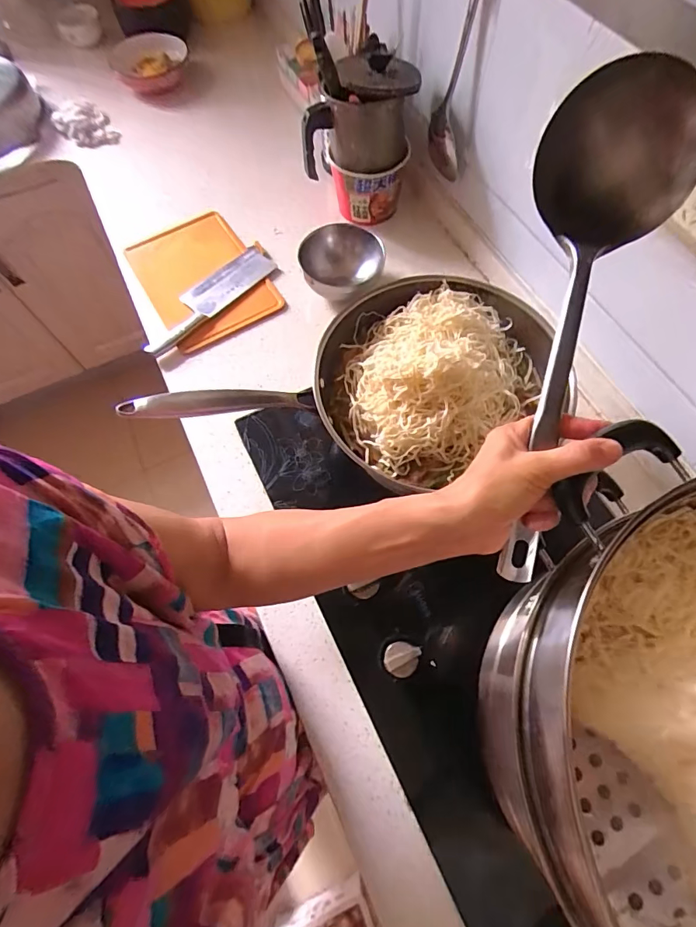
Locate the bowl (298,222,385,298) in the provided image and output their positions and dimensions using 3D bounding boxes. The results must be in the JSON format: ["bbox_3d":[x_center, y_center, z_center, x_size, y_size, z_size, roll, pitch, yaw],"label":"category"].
[{"bbox_3d":[-0.009,-0.340,0.759,0.133,0.055,0.142,0,67,1],"label":"bowl"}]

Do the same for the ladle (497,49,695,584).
[{"bbox_3d":[0.163,-0.088,0.314,0.097,0.059,0.344,12,92,6],"label":"ladle"}]

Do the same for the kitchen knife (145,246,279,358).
[{"bbox_3d":[-0.248,-0.293,0.781,0.084,0.017,0.277,38,73,15],"label":"kitchen knife"}]

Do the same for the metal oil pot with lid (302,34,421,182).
[{"bbox_3d":[0.020,-0.575,0.728,0.160,0.155,0.132,12,68,6],"label":"metal oil pot with lid"}]

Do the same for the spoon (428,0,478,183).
[{"bbox_3d":[0.163,-0.578,0.666,0.057,0.320,0.074,9,68,5],"label":"spoon"}]

